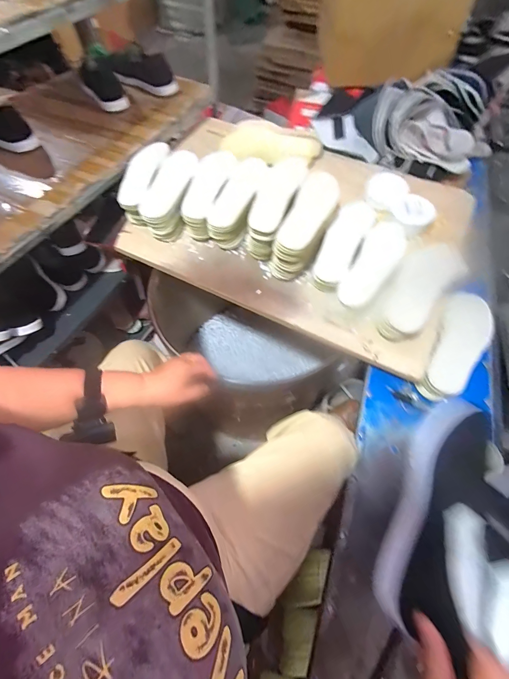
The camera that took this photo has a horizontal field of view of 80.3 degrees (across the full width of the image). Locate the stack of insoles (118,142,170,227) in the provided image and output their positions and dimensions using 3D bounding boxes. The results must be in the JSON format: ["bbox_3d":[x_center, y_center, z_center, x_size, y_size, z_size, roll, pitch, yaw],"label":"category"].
[{"bbox_3d":[-0.283,-0.406,0.800,0.089,0.096,0.266,8,61,2],"label":"stack of insoles"}]

